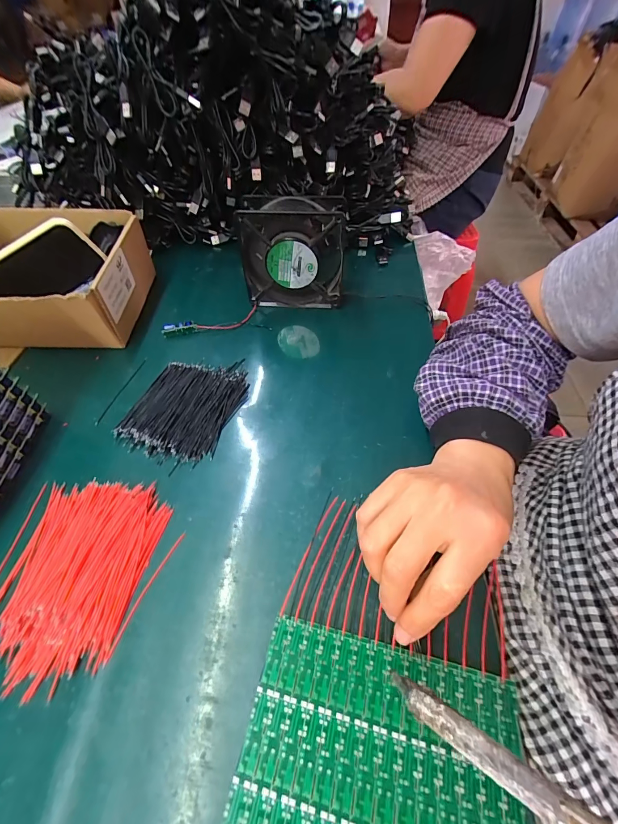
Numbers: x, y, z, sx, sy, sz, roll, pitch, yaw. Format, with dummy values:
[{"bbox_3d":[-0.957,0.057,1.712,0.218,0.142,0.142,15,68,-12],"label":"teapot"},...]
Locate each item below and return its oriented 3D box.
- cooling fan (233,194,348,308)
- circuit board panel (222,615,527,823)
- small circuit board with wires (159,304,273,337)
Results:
[{"bbox_3d":[-0.018,-0.187,0.418,0.117,0.121,0.039,3,53,4],"label":"cooling fan"},{"bbox_3d":[0.036,0.199,0.187,0.148,0.005,0.123,11,54,10],"label":"circuit board panel"},{"bbox_3d":[-0.118,-0.119,0.443,0.128,0.015,0.045,-7,53,-3],"label":"small circuit board with wires"}]

